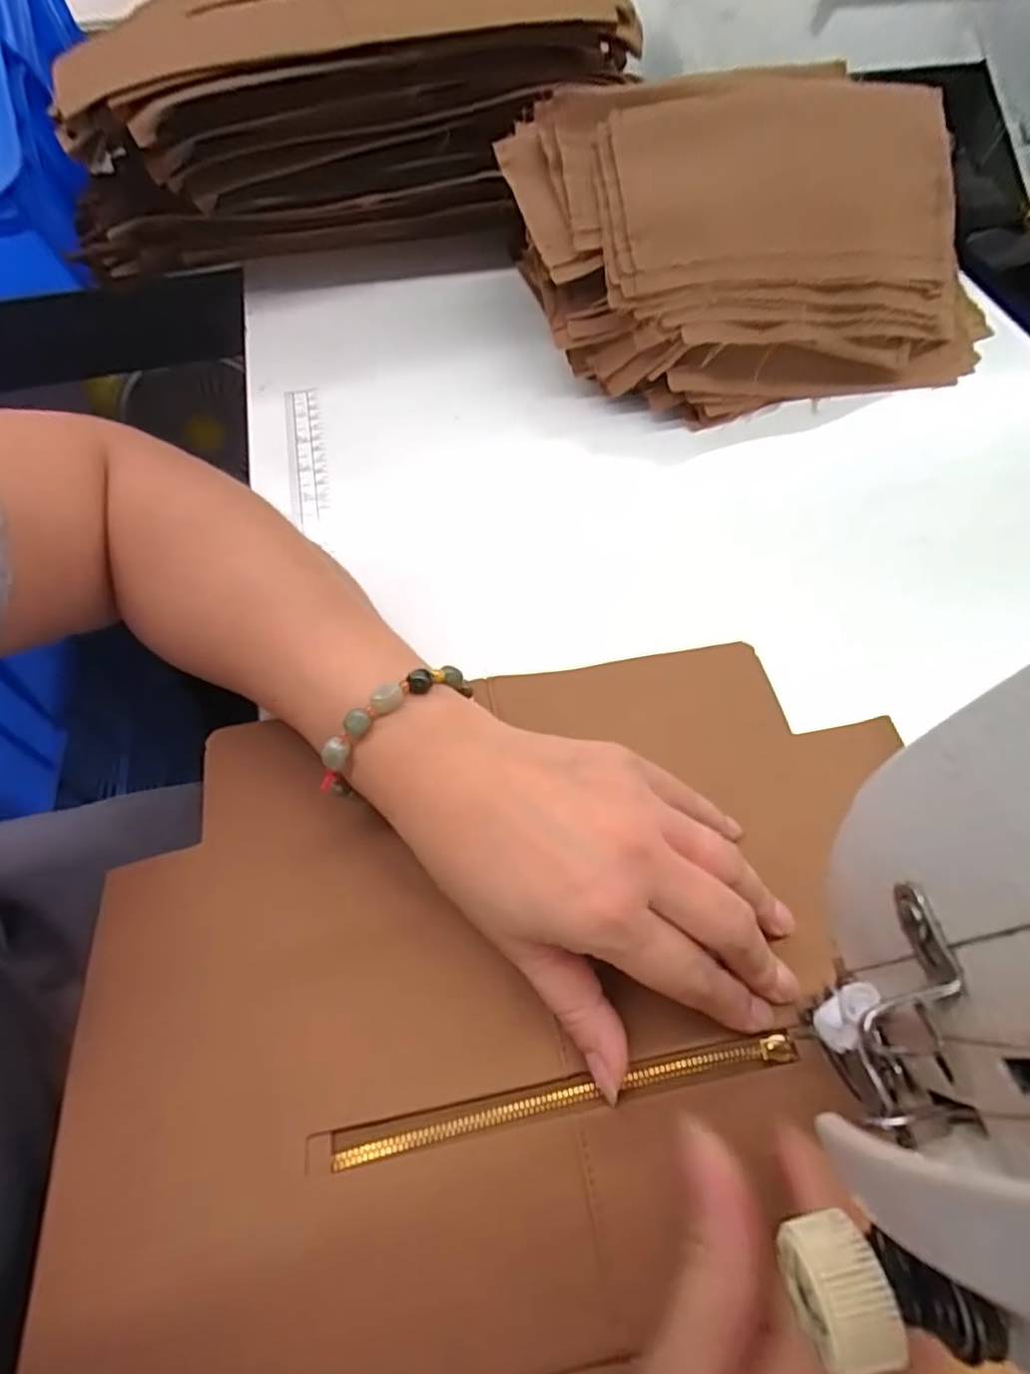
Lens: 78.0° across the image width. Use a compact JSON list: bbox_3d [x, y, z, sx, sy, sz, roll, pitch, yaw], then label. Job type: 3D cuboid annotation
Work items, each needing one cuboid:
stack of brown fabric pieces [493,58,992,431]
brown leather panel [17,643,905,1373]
[{"bbox_3d":[0.153,-0.283,0.412,0.293,0.128,0.184,-13,61,-7],"label":"stack of brown fabric pieces"},{"bbox_3d":[0.000,0.111,0.245,0.322,0.026,0.253,-7,59,-7],"label":"brown leather panel"}]

